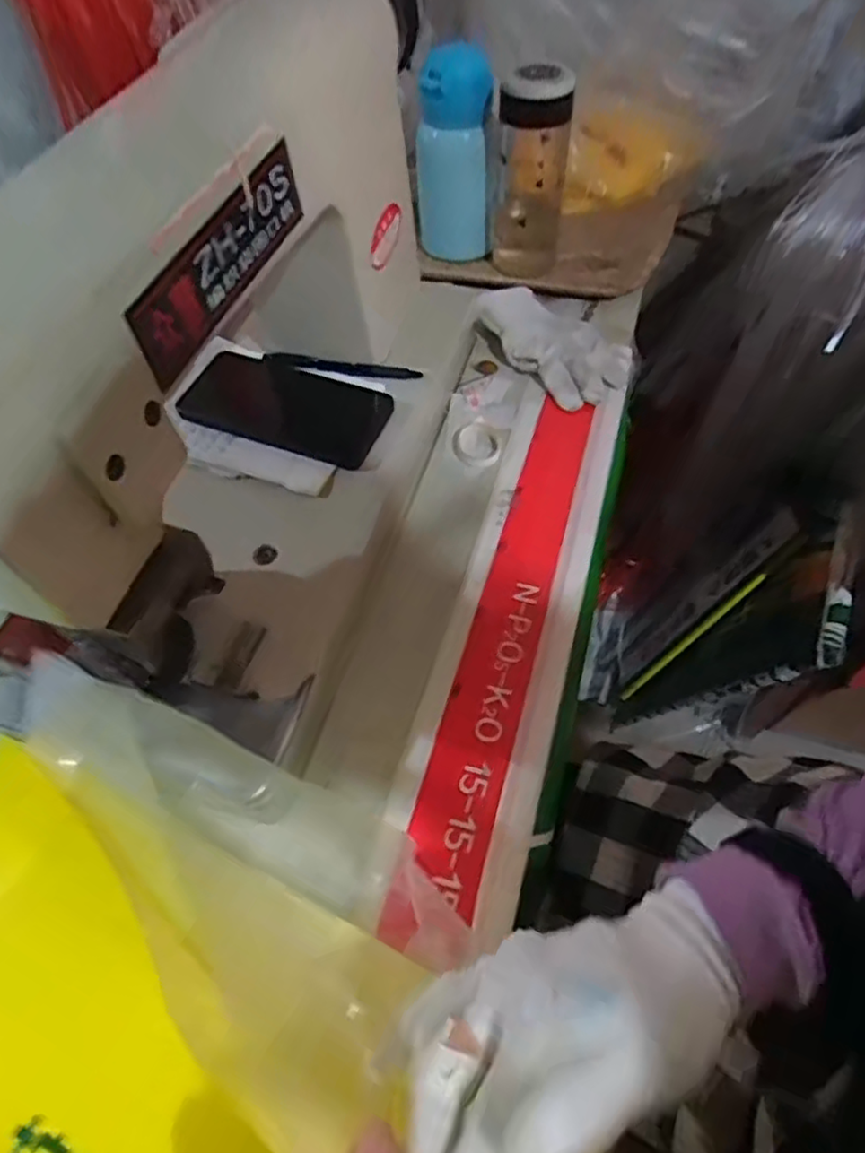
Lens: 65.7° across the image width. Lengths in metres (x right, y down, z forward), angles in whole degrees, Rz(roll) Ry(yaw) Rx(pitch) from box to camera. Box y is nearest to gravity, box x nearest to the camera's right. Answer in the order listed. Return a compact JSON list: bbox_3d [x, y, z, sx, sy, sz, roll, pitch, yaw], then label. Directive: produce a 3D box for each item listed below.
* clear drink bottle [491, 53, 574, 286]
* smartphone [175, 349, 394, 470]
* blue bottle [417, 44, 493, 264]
[{"bbox_3d":[0.093,-0.387,0.646,0.069,0.171,0.062,5,58,7],"label":"clear drink bottle"},{"bbox_3d":[-0.120,-0.140,0.550,0.167,0.016,0.079,18,61,15],"label":"smartphone"},{"bbox_3d":[0.019,-0.402,0.646,0.064,0.182,0.055,-10,58,-2],"label":"blue bottle"}]

